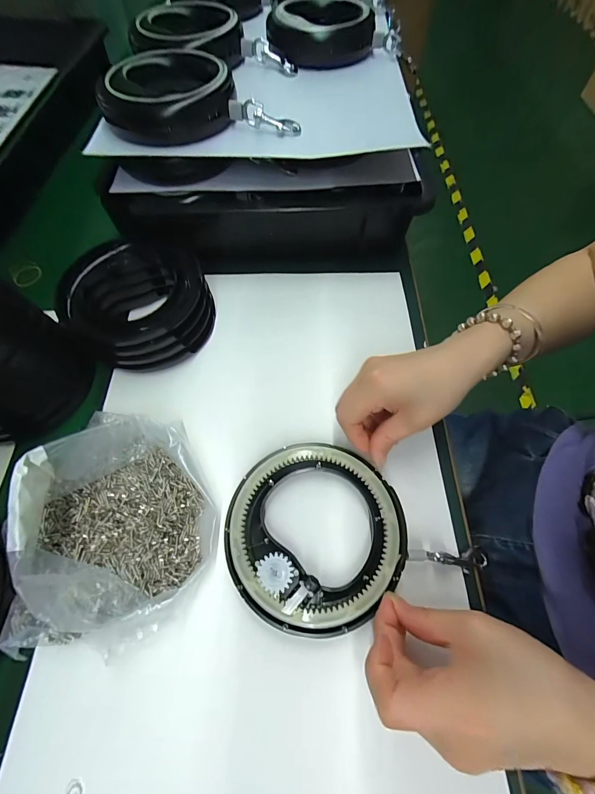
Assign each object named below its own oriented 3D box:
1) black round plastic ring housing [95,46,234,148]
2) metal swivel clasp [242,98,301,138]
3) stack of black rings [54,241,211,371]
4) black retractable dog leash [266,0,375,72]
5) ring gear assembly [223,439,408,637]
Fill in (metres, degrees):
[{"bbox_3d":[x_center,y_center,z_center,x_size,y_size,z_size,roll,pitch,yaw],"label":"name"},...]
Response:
[{"bbox_3d":[-0.131,-0.302,0.333,0.123,0.035,0.121,-21,64,-8],"label":"black round plastic ring housing"},{"bbox_3d":[-0.026,-0.272,0.331,0.058,0.021,0.015,11,60,-16],"label":"metal swivel clasp"},{"bbox_3d":[-0.156,-0.089,0.329,0.125,0.076,0.122,8,64,7],"label":"stack of black rings"},{"bbox_3d":[0.025,-0.454,0.412,0.121,0.036,0.125,-7,62,-3],"label":"black retractable dog leash"},{"bbox_3d":[0.011,0.099,0.251,0.130,0.016,0.127,0,62,1],"label":"ring gear assembly"}]

